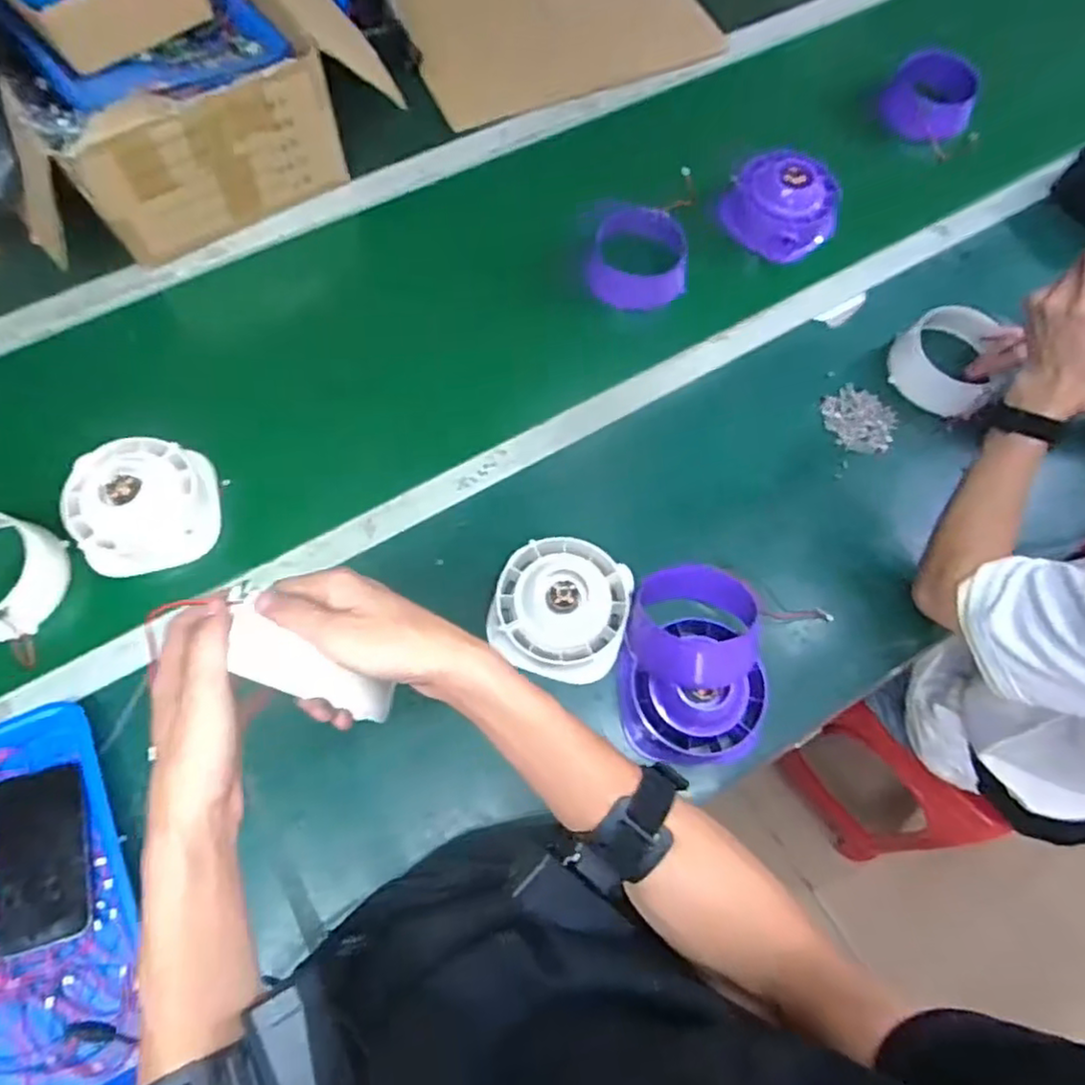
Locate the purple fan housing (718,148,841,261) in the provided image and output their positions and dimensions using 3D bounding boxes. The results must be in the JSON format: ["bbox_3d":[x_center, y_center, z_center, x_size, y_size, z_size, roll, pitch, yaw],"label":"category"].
[{"bbox_3d":[0.314,-0.440,0.898,0.130,0.079,0.109,41,73,12],"label":"purple fan housing"}]

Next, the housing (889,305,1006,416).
[{"bbox_3d":[0.491,-0.218,0.825,0.112,0.063,0.127,-33,74,-13],"label":"housing"}]

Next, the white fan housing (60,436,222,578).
[{"bbox_3d":[-0.420,-0.042,0.715,0.139,0.058,0.150,-8,70,-6],"label":"white fan housing"}]

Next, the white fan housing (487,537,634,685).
[{"bbox_3d":[0.019,0.068,0.696,0.130,0.076,0.133,1,70,-2],"label":"white fan housing"}]

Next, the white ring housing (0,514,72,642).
[{"bbox_3d":[-0.556,0.033,0.688,0.115,0.073,0.119,1,70,-2],"label":"white ring housing"}]

